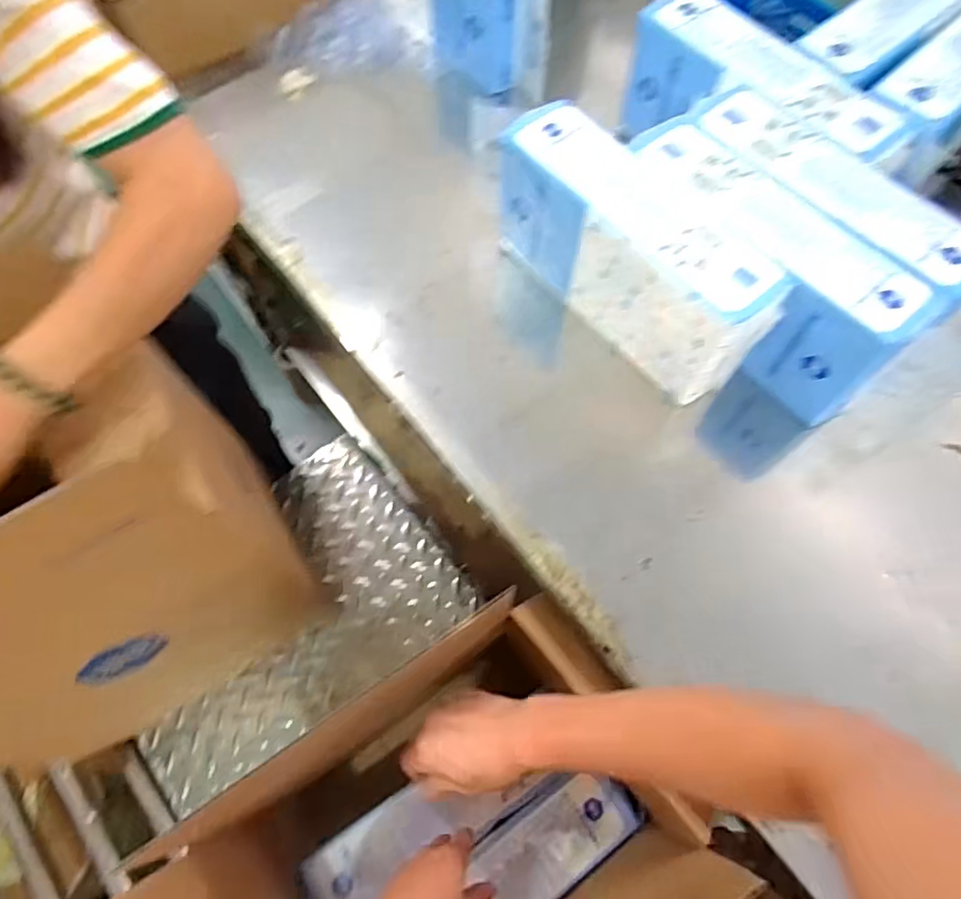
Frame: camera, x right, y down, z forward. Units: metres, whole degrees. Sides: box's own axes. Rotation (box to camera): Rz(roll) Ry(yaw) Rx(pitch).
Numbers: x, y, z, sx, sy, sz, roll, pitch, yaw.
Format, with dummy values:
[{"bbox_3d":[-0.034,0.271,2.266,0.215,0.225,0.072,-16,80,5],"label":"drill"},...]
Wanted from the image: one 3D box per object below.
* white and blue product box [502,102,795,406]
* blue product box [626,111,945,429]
[{"bbox_3d":[0.161,-0.212,0.673,0.096,0.159,0.329,-36,70,-15],"label":"white and blue product box"},{"bbox_3d":[0.290,-0.197,0.651,0.090,0.151,0.330,-35,70,-15],"label":"blue product box"}]

